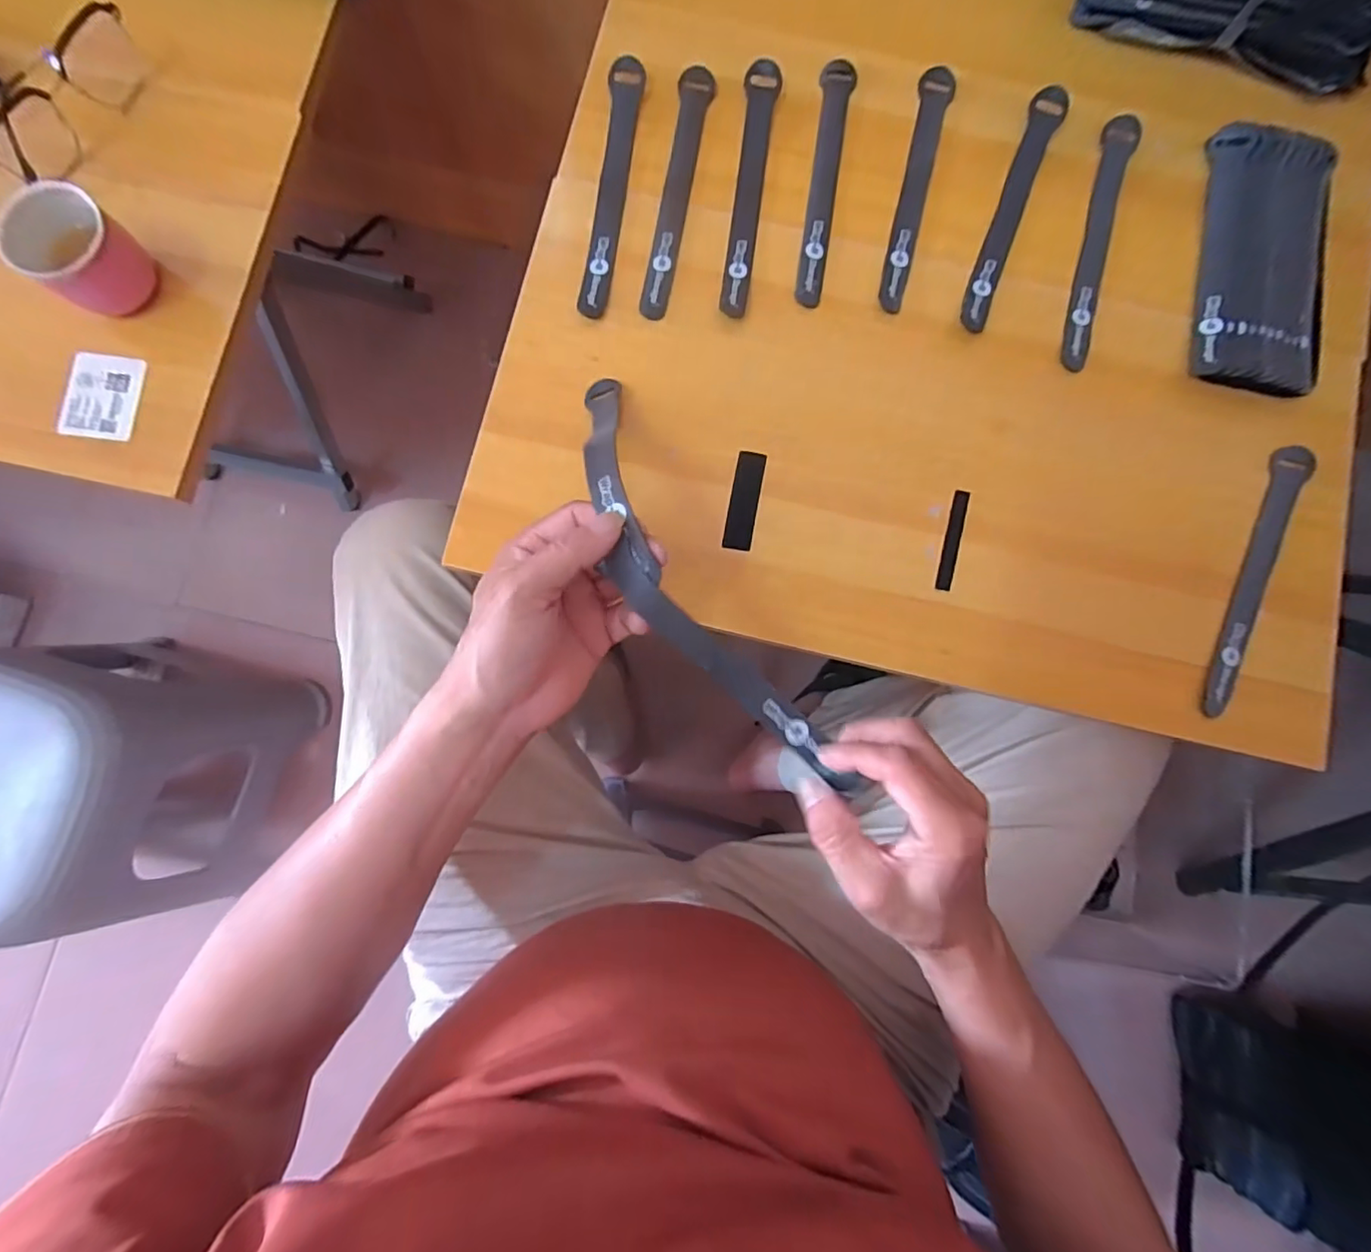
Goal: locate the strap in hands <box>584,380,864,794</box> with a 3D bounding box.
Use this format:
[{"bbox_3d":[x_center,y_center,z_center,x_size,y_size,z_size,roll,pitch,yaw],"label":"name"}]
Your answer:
[{"bbox_3d":[-0.002,-0.027,0.339,0.064,0.089,0.302,-32,84,-2],"label":"strap in hands"}]

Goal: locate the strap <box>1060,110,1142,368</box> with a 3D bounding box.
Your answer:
[{"bbox_3d":[0.295,-0.275,0.418,0.023,0.011,0.192,16,83,8],"label":"strap"}]

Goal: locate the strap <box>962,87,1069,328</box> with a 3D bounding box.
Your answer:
[{"bbox_3d":[0.234,-0.296,0.417,0.022,0.011,0.190,20,84,1],"label":"strap"}]

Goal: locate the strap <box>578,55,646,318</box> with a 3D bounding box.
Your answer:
[{"bbox_3d":[-0.054,-0.316,0.420,0.022,0.009,0.196,8,83,-6],"label":"strap"}]

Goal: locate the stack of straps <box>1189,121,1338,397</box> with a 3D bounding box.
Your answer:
[{"bbox_3d":[0.409,-0.257,0.404,0.081,0.022,0.199,9,83,0],"label":"stack of straps"}]

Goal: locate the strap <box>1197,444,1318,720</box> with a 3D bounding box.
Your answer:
[{"bbox_3d":[0.383,-0.030,0.390,0.024,0.011,0.192,21,84,2],"label":"strap"}]

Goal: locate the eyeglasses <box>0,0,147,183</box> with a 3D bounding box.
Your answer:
[{"bbox_3d":[-0.428,-0.365,0.402,0.034,0.046,0.136,33,84,3],"label":"eyeglasses"}]

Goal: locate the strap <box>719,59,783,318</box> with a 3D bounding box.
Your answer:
[{"bbox_3d":[0.047,-0.314,0.420,0.025,0.010,0.192,6,84,1],"label":"strap"}]

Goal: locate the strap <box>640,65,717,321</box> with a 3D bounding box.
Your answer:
[{"bbox_3d":[-0.006,-0.314,0.423,0.025,0.005,0.196,9,84,0],"label":"strap"}]

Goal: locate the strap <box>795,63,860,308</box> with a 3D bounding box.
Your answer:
[{"bbox_3d":[0.101,-0.323,0.423,0.021,0.008,0.191,9,83,0],"label":"strap"}]

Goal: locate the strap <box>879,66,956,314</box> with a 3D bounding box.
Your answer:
[{"bbox_3d":[0.168,-0.319,0.425,0.022,0.007,0.194,14,83,1],"label":"strap"}]

